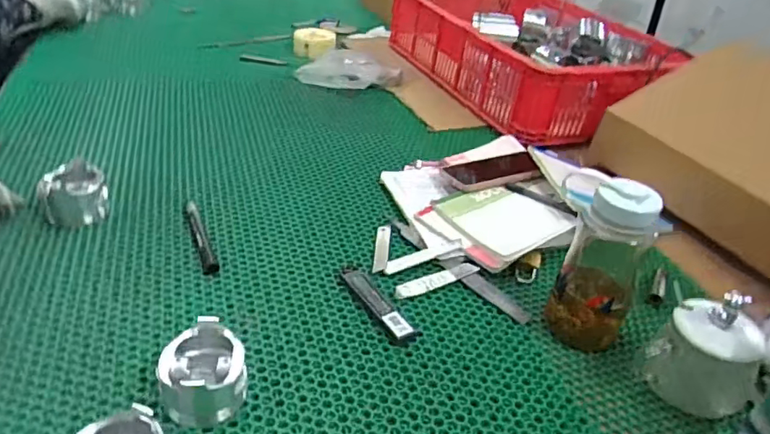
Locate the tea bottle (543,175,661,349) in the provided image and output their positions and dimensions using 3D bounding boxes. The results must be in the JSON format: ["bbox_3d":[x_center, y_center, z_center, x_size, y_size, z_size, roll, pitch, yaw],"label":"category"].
[{"bbox_3d":[0.225,0.051,0.570,0.076,0.180,0.063,25,39,25],"label":"tea bottle"}]

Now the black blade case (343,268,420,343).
[{"bbox_3d":[-0.010,0.093,0.615,0.028,0.011,0.124,-18,42,-31],"label":"black blade case"}]

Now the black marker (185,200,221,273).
[{"bbox_3d":[-0.225,0.020,0.676,0.018,0.013,0.142,-11,38,-23],"label":"black marker"}]

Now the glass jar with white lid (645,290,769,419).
[{"bbox_3d":[0.310,0.131,0.531,0.095,0.114,0.079,33,43,33],"label":"glass jar with white lid"}]

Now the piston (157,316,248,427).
[{"bbox_3d":[-0.160,0.138,0.490,0.070,0.054,0.075,-8,37,-20],"label":"piston"}]

